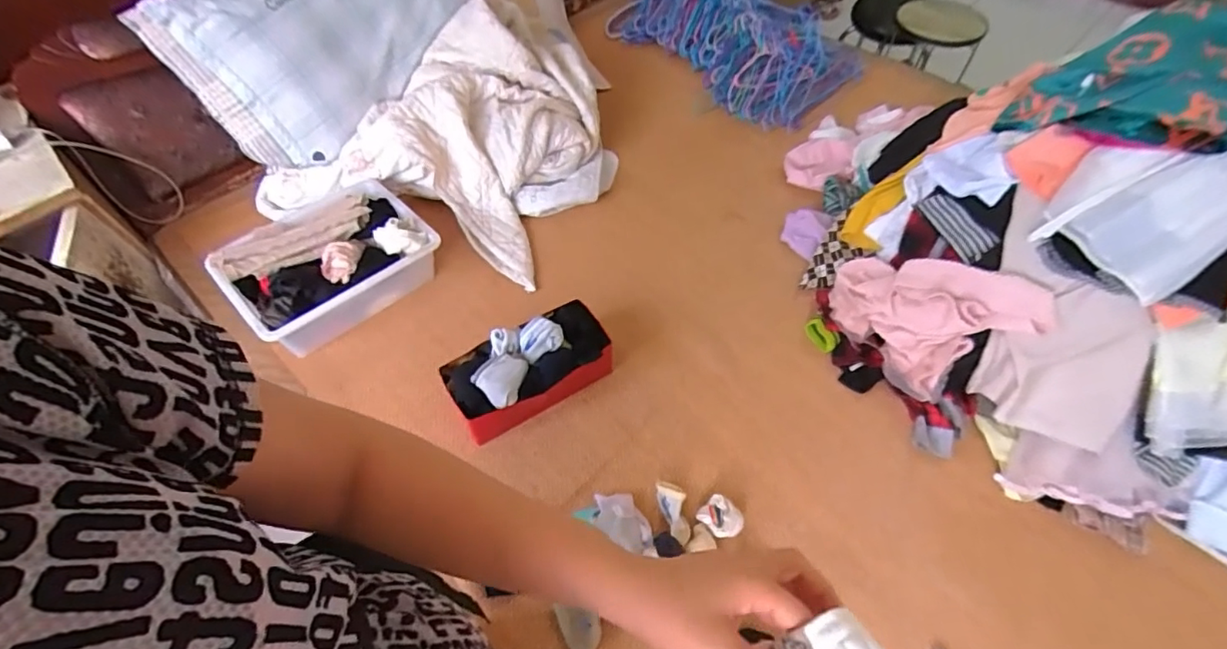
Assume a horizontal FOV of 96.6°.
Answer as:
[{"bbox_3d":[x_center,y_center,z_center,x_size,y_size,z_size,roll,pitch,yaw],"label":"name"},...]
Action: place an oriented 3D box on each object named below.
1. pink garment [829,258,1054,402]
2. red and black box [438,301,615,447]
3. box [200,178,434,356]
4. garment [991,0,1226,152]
[{"bbox_3d":[0.550,-0.045,0.977,0.067,0.264,0.297,17,35,-45],"label":"pink garment"},{"bbox_3d":[-0.147,0.077,0.969,0.278,0.098,0.145,-29,59,-19],"label":"red and black box"},{"bbox_3d":[-0.568,-0.126,1.103,0.366,0.138,0.280,-37,62,-24],"label":"box"},{"bbox_3d":[0.895,-0.375,0.862,0.390,0.144,0.268,31,60,21],"label":"garment"}]

